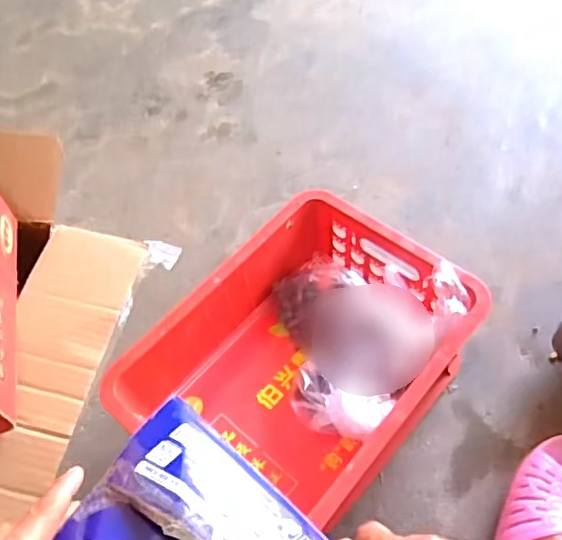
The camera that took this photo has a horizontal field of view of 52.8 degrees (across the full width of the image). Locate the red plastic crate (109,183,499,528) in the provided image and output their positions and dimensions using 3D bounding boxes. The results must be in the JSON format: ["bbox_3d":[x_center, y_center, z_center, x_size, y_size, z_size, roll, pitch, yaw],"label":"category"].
[{"bbox_3d":[0.025,0.107,0.654,0.269,0.132,0.361,34,65,25],"label":"red plastic crate"}]

